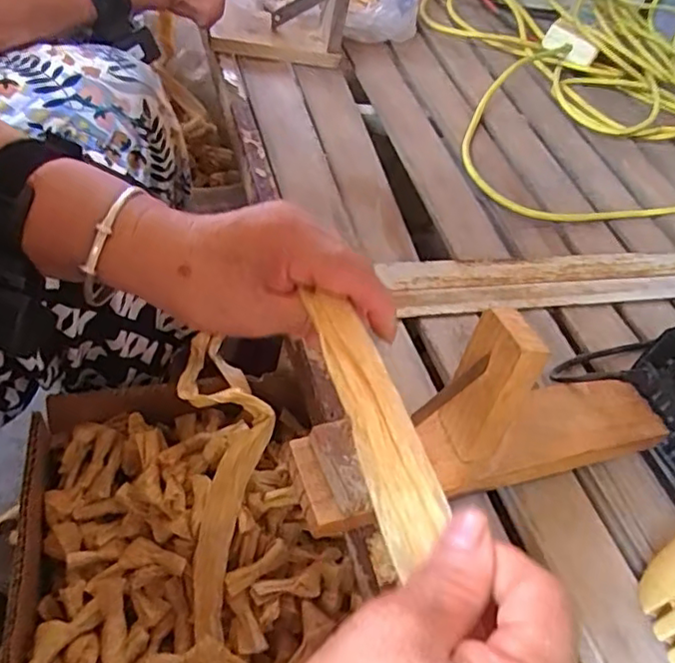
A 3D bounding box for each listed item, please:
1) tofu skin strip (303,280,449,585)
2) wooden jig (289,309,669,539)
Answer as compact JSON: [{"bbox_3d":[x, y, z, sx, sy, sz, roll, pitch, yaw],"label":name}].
[{"bbox_3d":[0.015,0.034,0.255,0.026,0.008,0.128,-18,56,-2],"label":"tofu skin strip"},{"bbox_3d":[0.114,0.047,0.383,0.270,0.116,0.065,-4,51,-23],"label":"wooden jig"}]

